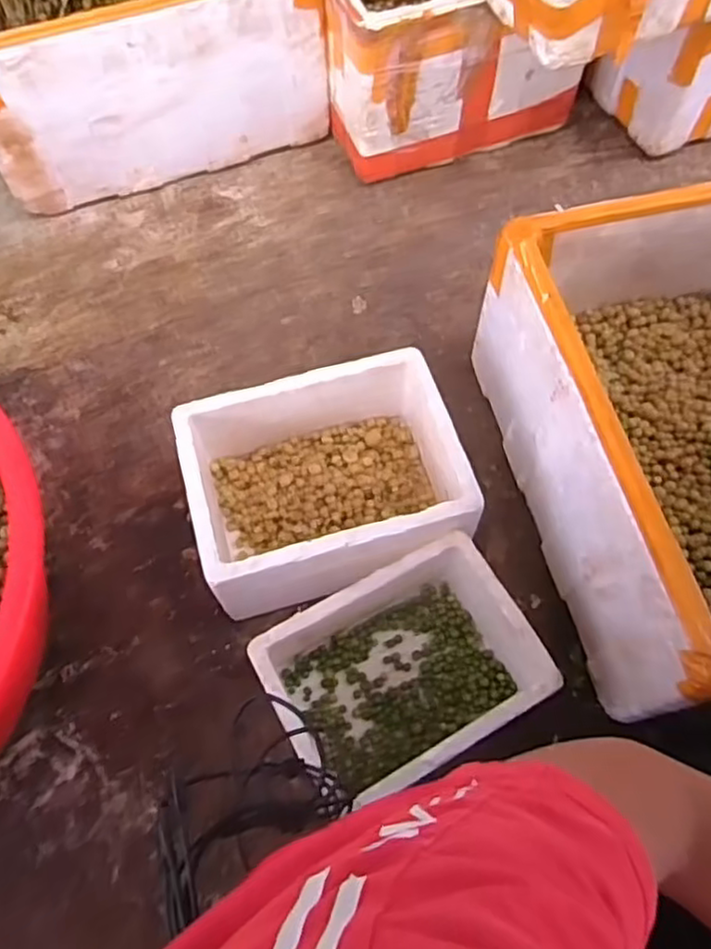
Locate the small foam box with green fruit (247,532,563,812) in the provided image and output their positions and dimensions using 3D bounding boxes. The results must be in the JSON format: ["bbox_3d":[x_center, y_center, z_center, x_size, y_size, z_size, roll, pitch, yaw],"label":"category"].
[{"bbox_3d":[0.057,0.232,0.803,0.283,0.125,0.208,-27,65,-12],"label":"small foam box with green fruit"}]

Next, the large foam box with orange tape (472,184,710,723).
[{"bbox_3d":[0.453,-0.047,0.833,0.424,0.245,0.560,-12,63,-5],"label":"large foam box with orange tape"}]

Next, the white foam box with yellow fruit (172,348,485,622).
[{"bbox_3d":[-0.040,0.015,0.899,0.330,0.161,0.257,-17,64,-7],"label":"white foam box with yellow fruit"}]

